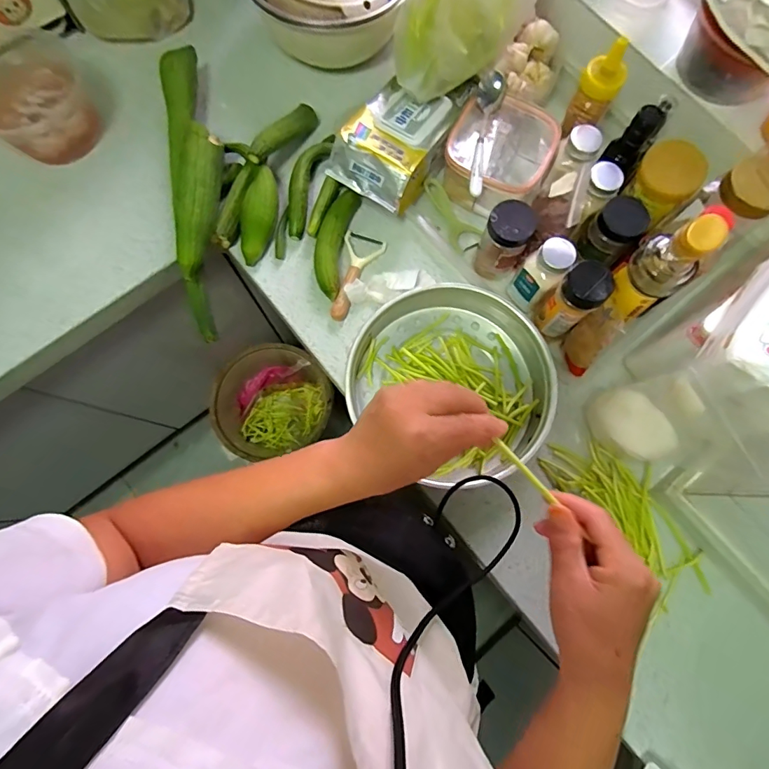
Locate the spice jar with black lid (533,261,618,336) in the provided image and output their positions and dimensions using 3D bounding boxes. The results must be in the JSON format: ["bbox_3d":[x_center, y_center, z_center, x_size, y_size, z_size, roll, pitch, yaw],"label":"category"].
[{"bbox_3d":[0.235,-0.104,0.562,0.053,0.121,0.051,0,77,-1],"label":"spice jar with black lid"}]

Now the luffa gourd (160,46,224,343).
[{"bbox_3d":[-0.271,-0.290,0.644,0.082,0.079,0.428,-11,78,-4],"label":"luffa gourd"}]

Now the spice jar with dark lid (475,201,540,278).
[{"bbox_3d":[0.159,-0.191,0.604,0.055,0.105,0.053,0,77,-1],"label":"spice jar with dark lid"}]

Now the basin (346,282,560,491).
[{"bbox_3d":[0.090,-0.007,0.588,0.256,0.061,0.234,0,77,-1],"label":"basin"}]

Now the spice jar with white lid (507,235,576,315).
[{"bbox_3d":[0.203,-0.142,0.596,0.049,0.116,0.053,35,79,6],"label":"spice jar with white lid"}]

